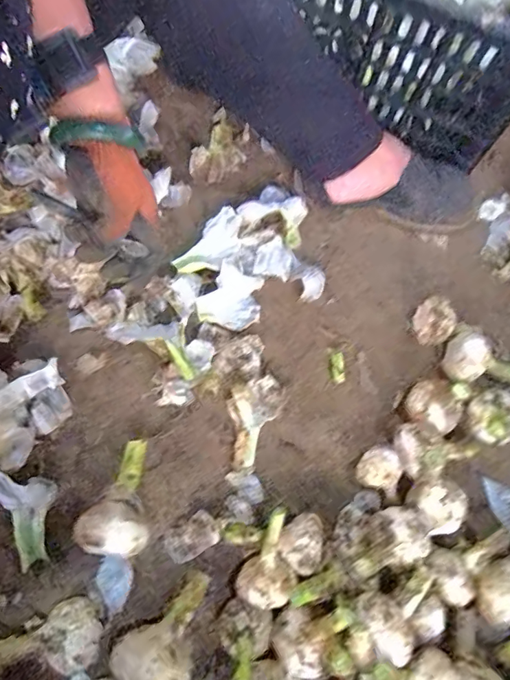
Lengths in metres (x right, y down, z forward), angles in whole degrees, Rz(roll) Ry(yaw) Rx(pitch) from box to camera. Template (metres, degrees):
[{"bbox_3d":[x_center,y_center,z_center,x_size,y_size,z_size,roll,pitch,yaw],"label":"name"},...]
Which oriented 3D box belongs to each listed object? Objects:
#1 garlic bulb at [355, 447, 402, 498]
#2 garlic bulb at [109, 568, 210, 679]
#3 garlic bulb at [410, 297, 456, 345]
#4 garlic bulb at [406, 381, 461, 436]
[{"bbox_3d":[0.128,0.134,0.491,0.047,0.042,0.042,18,69,8],"label":"garlic bulb"},{"bbox_3d":[-0.073,0.268,0.427,0.101,0.057,0.061,-42,70,-14],"label":"garlic bulb"},{"bbox_3d":[0.203,-0.018,0.550,0.049,0.053,0.048,-42,70,-14],"label":"garlic bulb"},{"bbox_3d":[0.193,0.072,0.515,0.054,0.044,0.064,1,68,1],"label":"garlic bulb"}]

